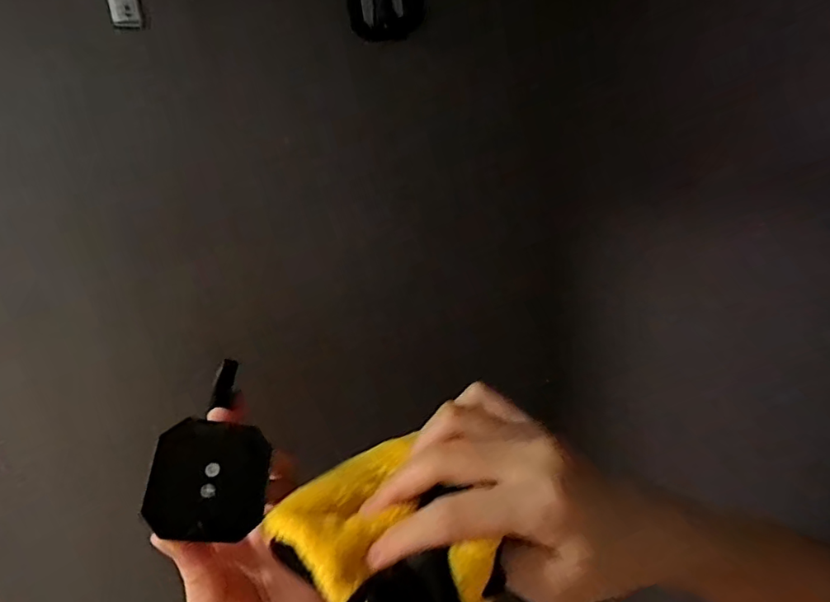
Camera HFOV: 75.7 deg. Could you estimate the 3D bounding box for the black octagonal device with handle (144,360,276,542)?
[{"bbox_3d":[-0.108,0.076,0.292,0.050,0.048,0.112,-10,17,-12],"label":"black octagonal device with handle"}]

